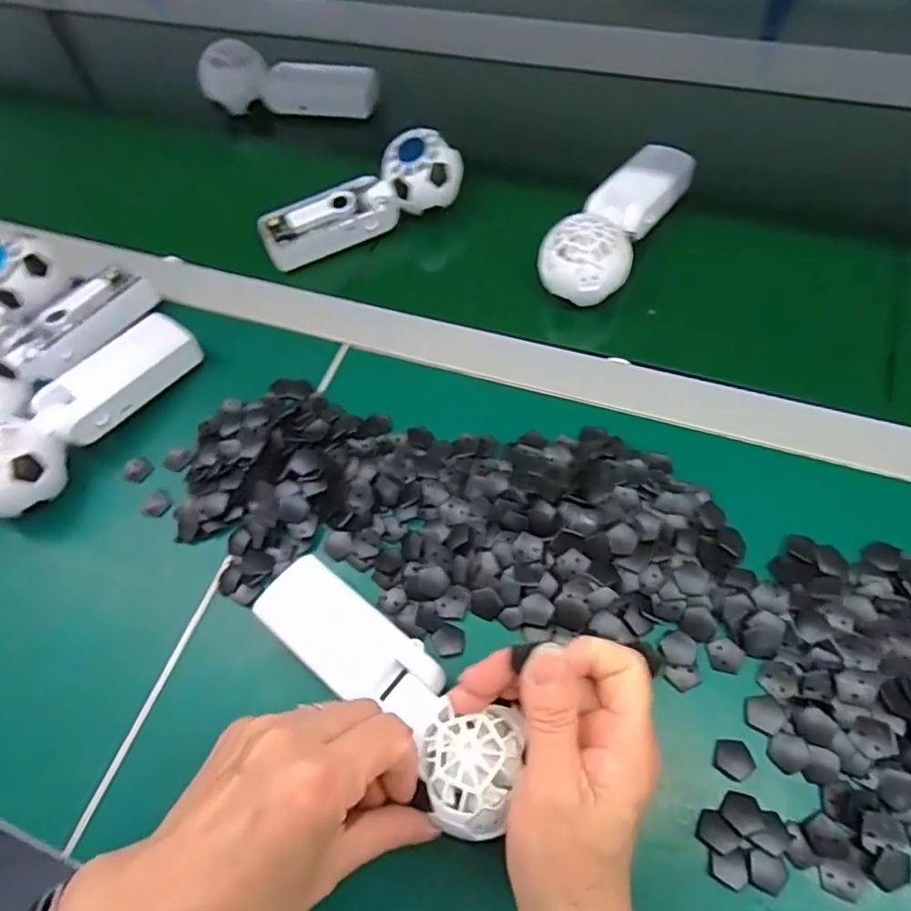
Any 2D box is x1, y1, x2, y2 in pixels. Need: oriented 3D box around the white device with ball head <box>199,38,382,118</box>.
[{"bbox_3d":[-0.163,-0.366,0.588,0.167,0.051,0.044,3,62,6],"label":"white device with ball head"}]

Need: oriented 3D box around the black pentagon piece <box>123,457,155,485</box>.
[{"bbox_3d":[-0.220,0.010,0.414,0.016,0.006,0.019,26,66,17],"label":"black pentagon piece"}]

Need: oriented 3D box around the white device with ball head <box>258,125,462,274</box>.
[{"bbox_3d":[-0.080,-0.215,0.494,0.170,0.051,0.056,-22,62,-8],"label":"white device with ball head"}]

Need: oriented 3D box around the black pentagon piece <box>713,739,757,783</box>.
[{"bbox_3d":[0.142,0.154,0.304,0.018,0.004,0.018,16,64,12],"label":"black pentagon piece"}]

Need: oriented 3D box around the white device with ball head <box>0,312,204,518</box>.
[{"bbox_3d":[-0.255,-0.034,0.407,0.052,0.052,0.174,30,68,19],"label":"white device with ball head"}]

